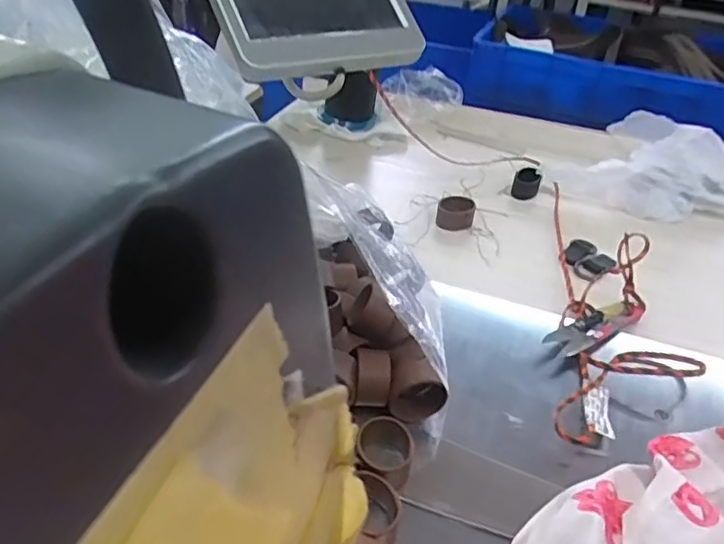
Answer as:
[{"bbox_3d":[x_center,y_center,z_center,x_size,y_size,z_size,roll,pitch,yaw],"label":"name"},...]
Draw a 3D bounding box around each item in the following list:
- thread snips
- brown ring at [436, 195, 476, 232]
[{"bbox_3d":[0.168,0.037,0.438,0.090,0.011,0.027,-19,42,-31],"label":"thread snips"},{"bbox_3d":[0.082,-0.052,0.546,0.031,0.021,0.028,8,36,3],"label":"brown ring"}]

